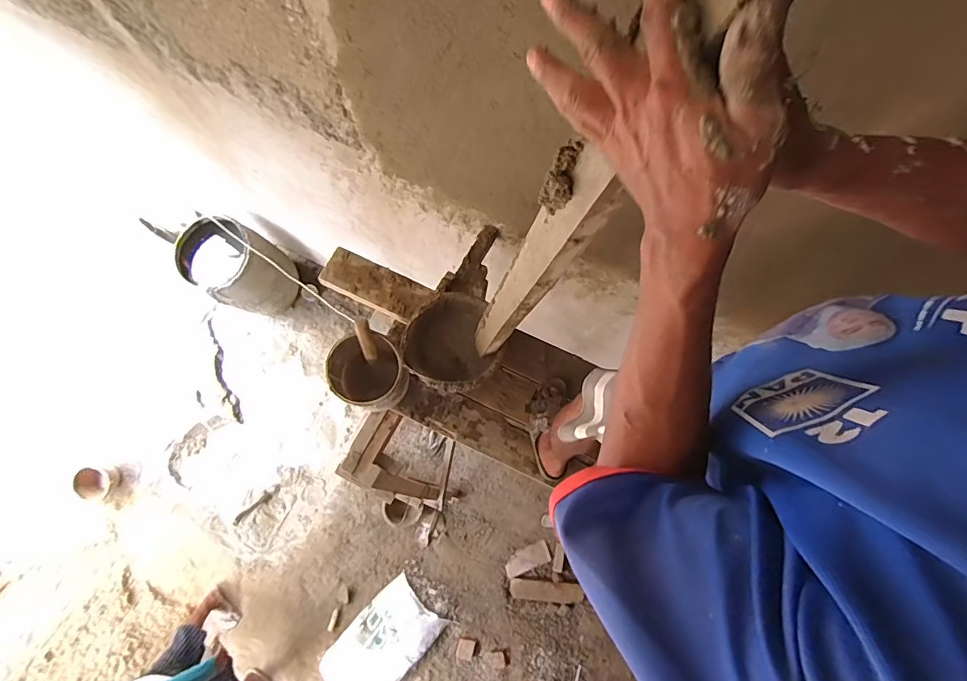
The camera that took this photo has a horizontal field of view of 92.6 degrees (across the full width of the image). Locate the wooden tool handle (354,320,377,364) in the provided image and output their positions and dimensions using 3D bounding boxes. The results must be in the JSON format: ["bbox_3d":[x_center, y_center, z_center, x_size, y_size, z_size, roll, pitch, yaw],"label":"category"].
[{"bbox_3d":[-0.281,0.003,1.114,0.030,0.029,0.104,-18,96,-5],"label":"wooden tool handle"}]

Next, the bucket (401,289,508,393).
[{"bbox_3d":[-0.073,0.012,1.217,0.230,0.134,0.242,0,79,-1],"label":"bucket"}]

